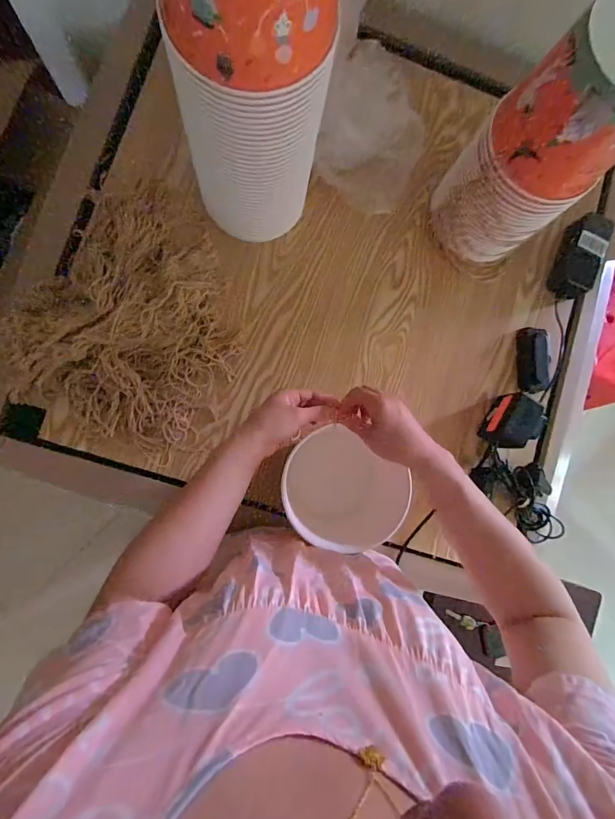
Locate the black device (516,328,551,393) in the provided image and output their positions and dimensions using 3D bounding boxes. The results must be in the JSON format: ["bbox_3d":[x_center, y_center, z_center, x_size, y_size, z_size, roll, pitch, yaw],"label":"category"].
[{"bbox_3d":[0.379,-0.083,0.660,0.043,0.029,0.112,6,87,-8],"label":"black device"}]

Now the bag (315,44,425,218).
[{"bbox_3d":[0.106,-0.442,0.622,0.166,0.082,0.208,20,85,-7],"label":"bag"}]

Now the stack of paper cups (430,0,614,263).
[{"bbox_3d":[0.301,-0.327,0.531,0.141,0.305,0.154,-40,93,-8],"label":"stack of paper cups"}]

